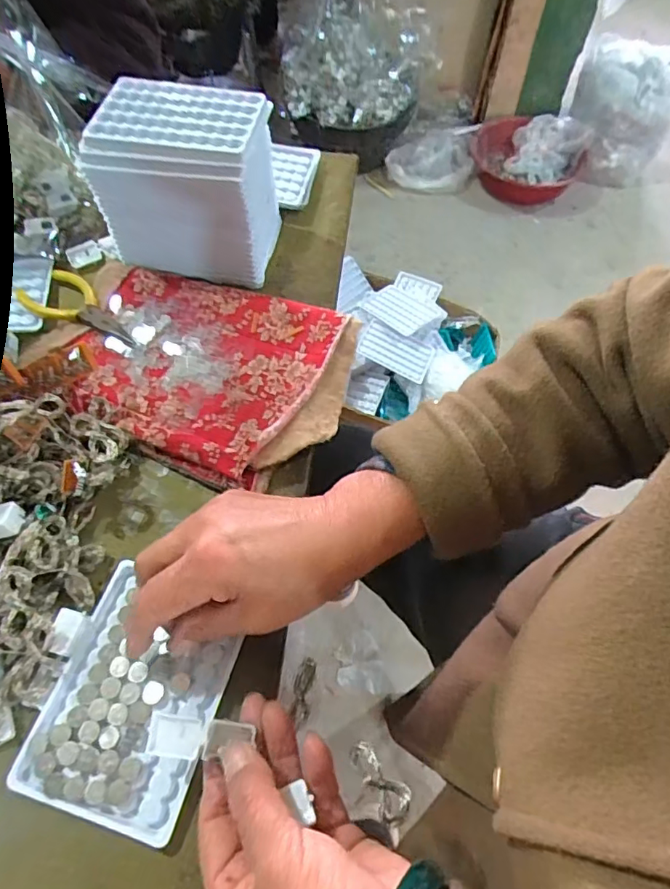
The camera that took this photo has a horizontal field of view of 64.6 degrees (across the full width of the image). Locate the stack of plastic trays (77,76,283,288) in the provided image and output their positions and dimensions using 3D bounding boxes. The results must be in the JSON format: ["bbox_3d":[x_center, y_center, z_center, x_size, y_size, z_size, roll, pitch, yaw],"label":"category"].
[{"bbox_3d":[-0.119,-0.220,0.445,0.129,0.107,0.092,10,60,3],"label":"stack of plastic trays"}]

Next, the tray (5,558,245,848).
[{"bbox_3d":[-0.113,0.142,0.303,0.092,0.009,0.121,15,60,6],"label":"tray"}]

